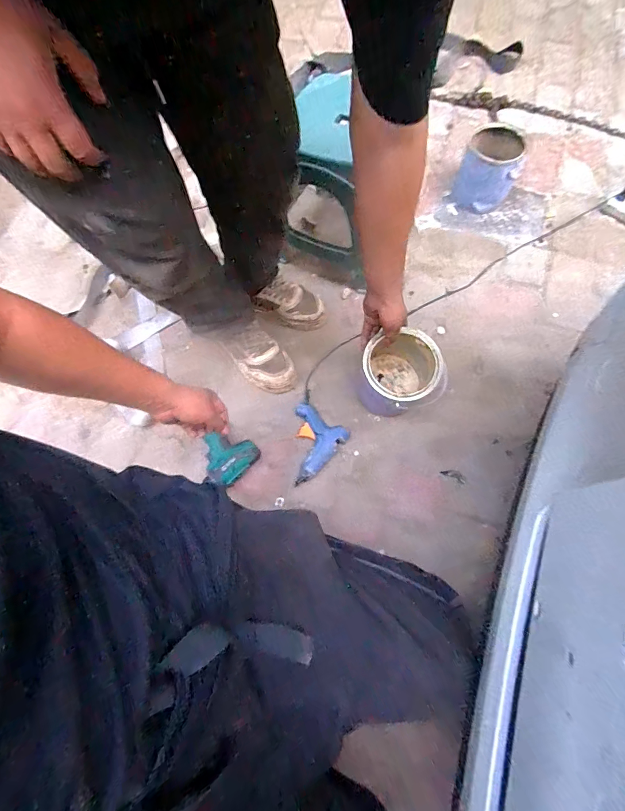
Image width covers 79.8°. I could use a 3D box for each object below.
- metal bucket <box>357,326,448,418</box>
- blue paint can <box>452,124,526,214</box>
[{"bbox_3d":[0.193,-0.066,0.831,0.165,0.173,0.155,-1,69,2],"label":"metal bucket"},{"bbox_3d":[0.480,-0.641,1.021,0.147,0.154,0.144,-1,69,2],"label":"blue paint can"}]

